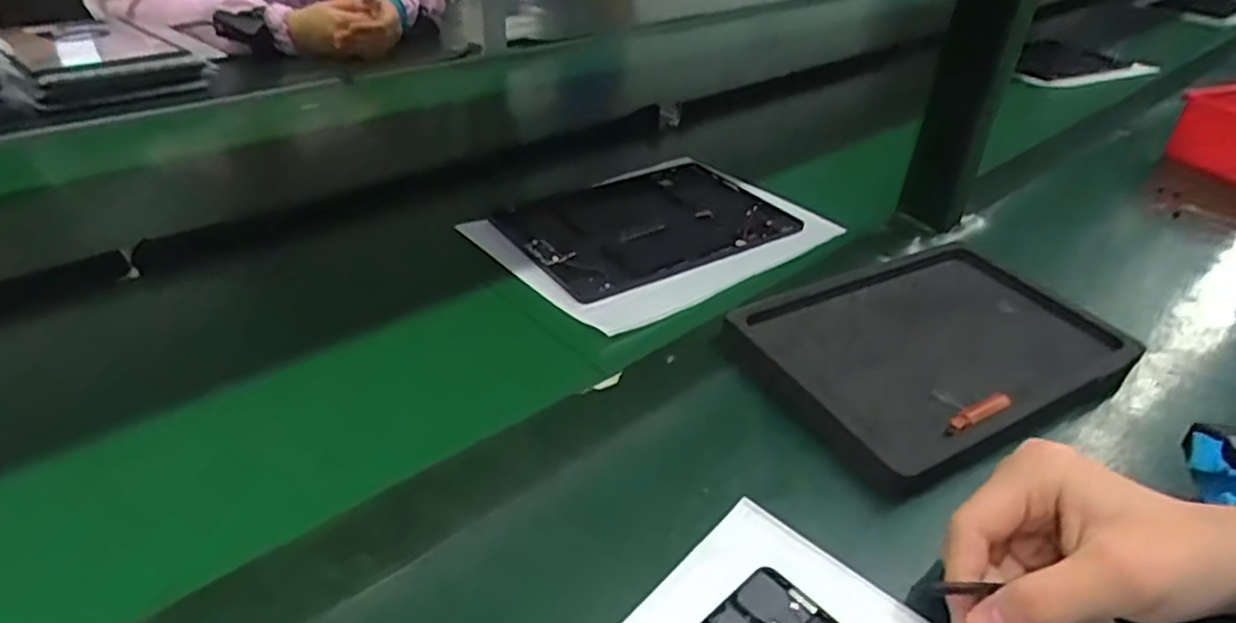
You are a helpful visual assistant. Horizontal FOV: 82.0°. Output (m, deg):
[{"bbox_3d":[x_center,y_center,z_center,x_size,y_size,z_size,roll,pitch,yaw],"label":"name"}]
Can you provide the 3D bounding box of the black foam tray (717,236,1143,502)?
[{"bbox_3d":[0.208,0.022,0.477,0.242,0.031,0.170,-16,41,-28],"label":"black foam tray"}]

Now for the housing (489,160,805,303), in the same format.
[{"bbox_3d":[0.026,-0.082,0.630,0.237,0.014,0.173,-21,43,-32],"label":"housing"}]

